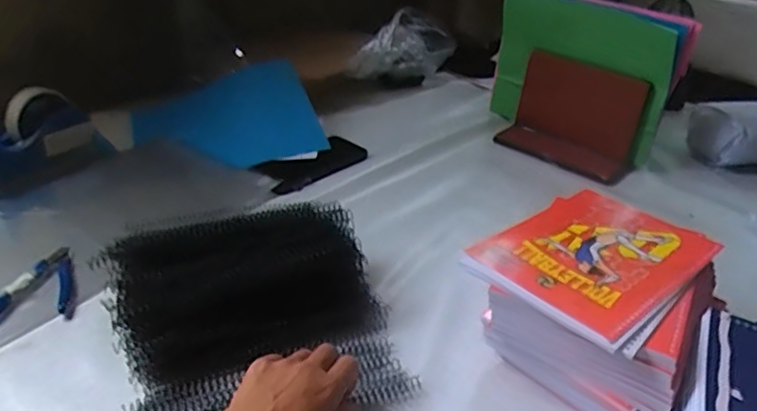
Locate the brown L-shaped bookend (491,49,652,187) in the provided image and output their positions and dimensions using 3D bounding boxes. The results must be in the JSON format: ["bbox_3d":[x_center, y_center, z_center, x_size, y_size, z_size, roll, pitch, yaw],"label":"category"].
[{"bbox_3d":[0.293,-0.135,0.915,0.196,0.131,0.085,22,36,27],"label":"brown L-shaped bookend"}]

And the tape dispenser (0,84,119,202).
[{"bbox_3d":[-0.443,-0.088,0.784,0.178,0.096,0.070,-24,41,-37],"label":"tape dispenser"}]

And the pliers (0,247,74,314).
[{"bbox_3d":[-0.354,0.078,0.621,0.070,0.018,0.098,-7,33,-16],"label":"pliers"}]

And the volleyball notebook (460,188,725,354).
[{"bbox_3d":[0.190,0.045,0.535,0.200,0.012,0.149,-23,41,-36],"label":"volleyball notebook"}]

